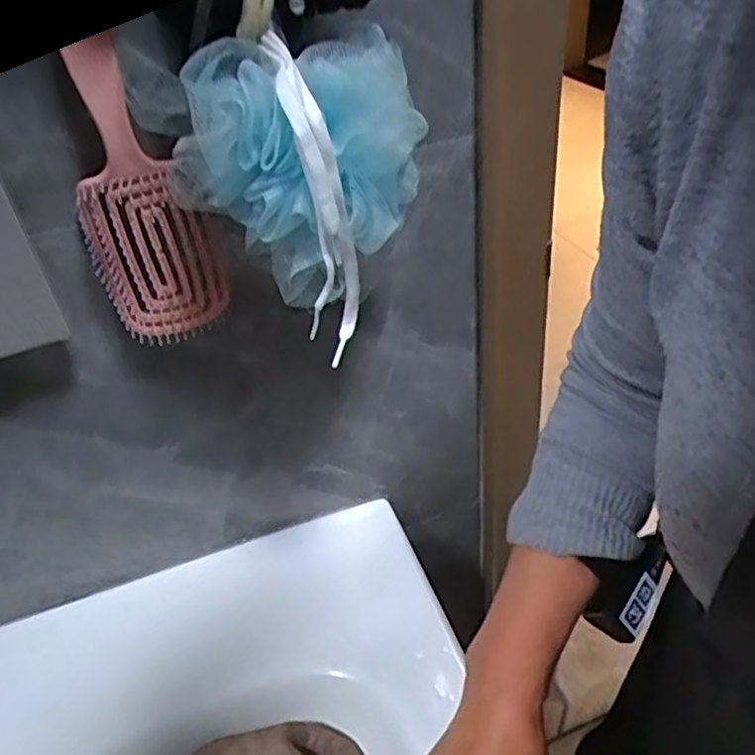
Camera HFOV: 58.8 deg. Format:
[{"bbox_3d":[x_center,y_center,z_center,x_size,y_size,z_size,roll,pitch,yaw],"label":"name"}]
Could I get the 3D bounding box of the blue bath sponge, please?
[{"bbox_3d":[-0.047,-0.124,0.380,0.124,0.119,0.126,-28,42,-25],"label":"blue bath sponge"}]

